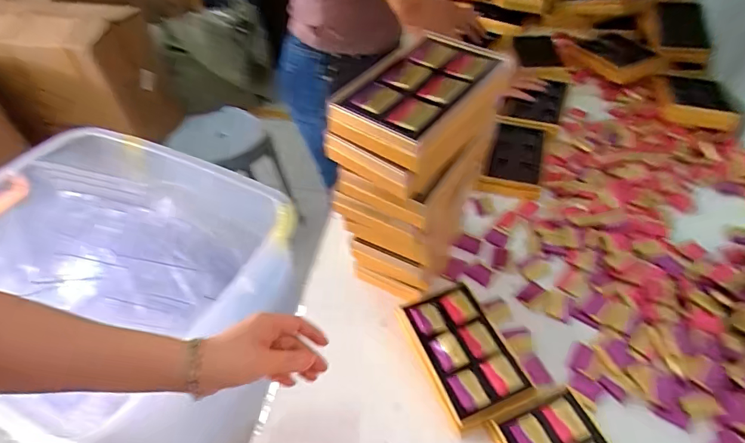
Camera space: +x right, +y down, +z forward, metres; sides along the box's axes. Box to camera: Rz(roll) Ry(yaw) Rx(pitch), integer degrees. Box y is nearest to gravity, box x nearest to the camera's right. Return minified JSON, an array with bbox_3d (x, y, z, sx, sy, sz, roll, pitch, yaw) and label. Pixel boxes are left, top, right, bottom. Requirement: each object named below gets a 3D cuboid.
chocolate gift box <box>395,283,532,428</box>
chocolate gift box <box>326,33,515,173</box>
[{"bbox_3d":[0.109,0.161,0.546,0.093,0.034,0.157,-20,50,-13],"label":"chocolate gift box"},{"bbox_3d":[0.051,-0.130,0.436,0.118,0.033,0.174,27,55,25],"label":"chocolate gift box"}]

